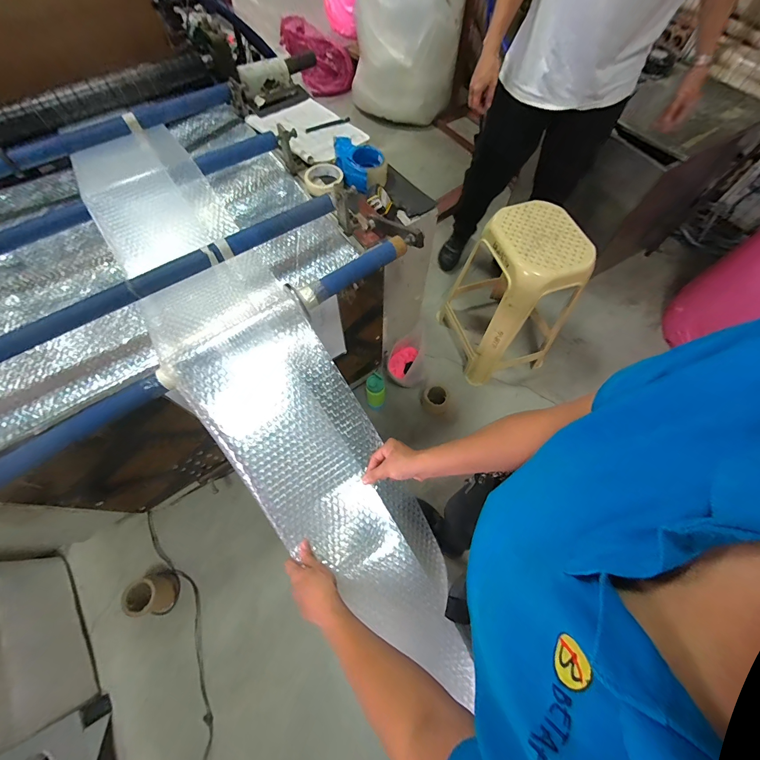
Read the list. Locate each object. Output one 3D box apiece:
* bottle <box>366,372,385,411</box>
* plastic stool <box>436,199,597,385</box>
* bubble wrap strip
[{"bbox_3d":[-0.016,0.053,1.296,0.075,0.212,0.067,-4,65,-2],"label":"bottle"},{"bbox_3d":[0.500,-0.284,1.262,0.324,0.589,0.373,-18,66,-9],"label":"plastic stool"},{"bbox_3d":[-0.248,-0.056,0.600,0.222,0.150,1.209,-32,81,-14],"label":"bubble wrap strip"}]

